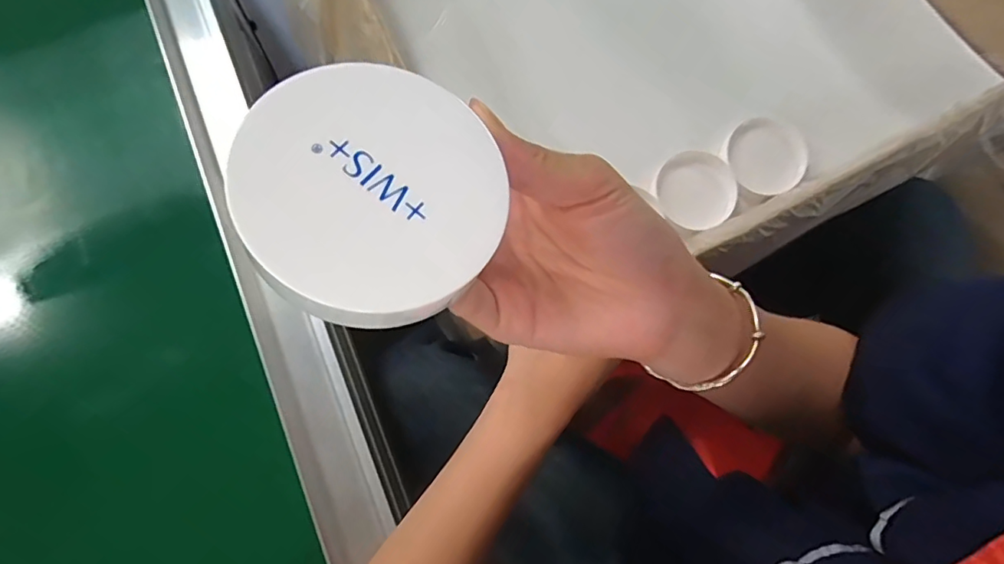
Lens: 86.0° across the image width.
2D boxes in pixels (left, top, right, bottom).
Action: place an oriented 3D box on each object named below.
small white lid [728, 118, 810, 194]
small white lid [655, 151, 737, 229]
[{"bbox_3d":[0.257,-0.124,0.519,0.080,0.012,0.074,1,80,-7],"label":"small white lid"},{"bbox_3d":[0.184,-0.087,0.510,0.072,0.014,0.074,0,75,-1],"label":"small white lid"}]

